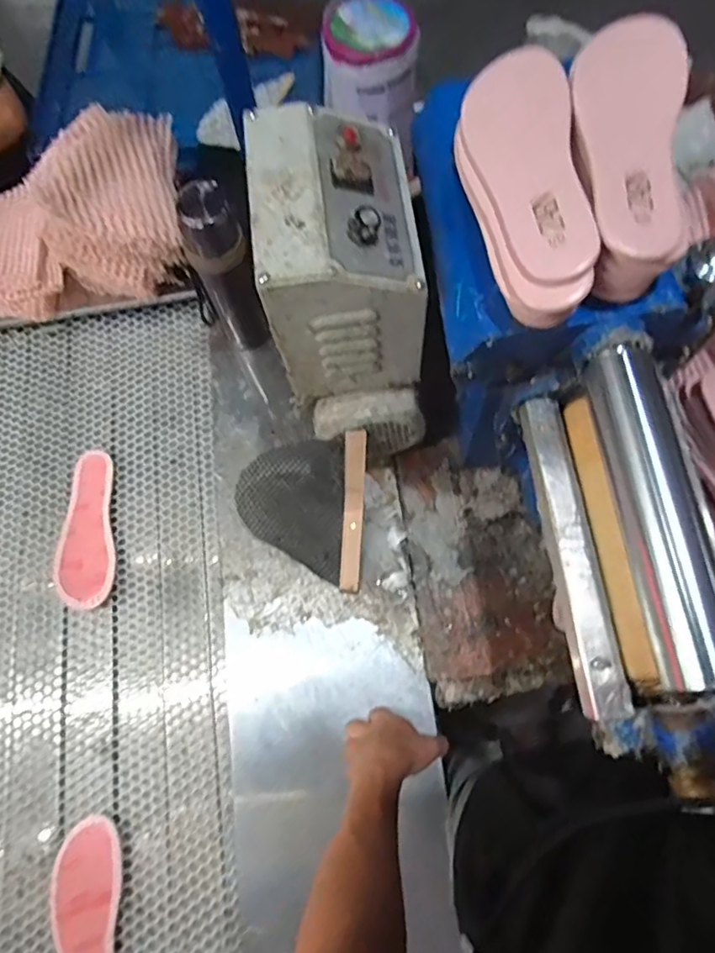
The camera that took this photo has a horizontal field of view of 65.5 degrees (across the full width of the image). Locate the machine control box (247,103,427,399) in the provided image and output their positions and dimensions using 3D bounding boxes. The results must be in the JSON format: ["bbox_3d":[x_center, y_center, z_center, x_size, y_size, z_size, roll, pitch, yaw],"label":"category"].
[{"bbox_3d":[-0.018,-0.214,0.556,0.142,0.194,0.188,-8,71,0],"label":"machine control box"}]

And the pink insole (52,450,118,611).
[{"bbox_3d":[-0.392,0.071,0.794,0.085,0.021,0.226,-11,68,1],"label":"pink insole"}]

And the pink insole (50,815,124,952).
[{"bbox_3d":[-0.316,0.530,0.648,0.083,0.018,0.230,-8,72,-1],"label":"pink insole"}]

